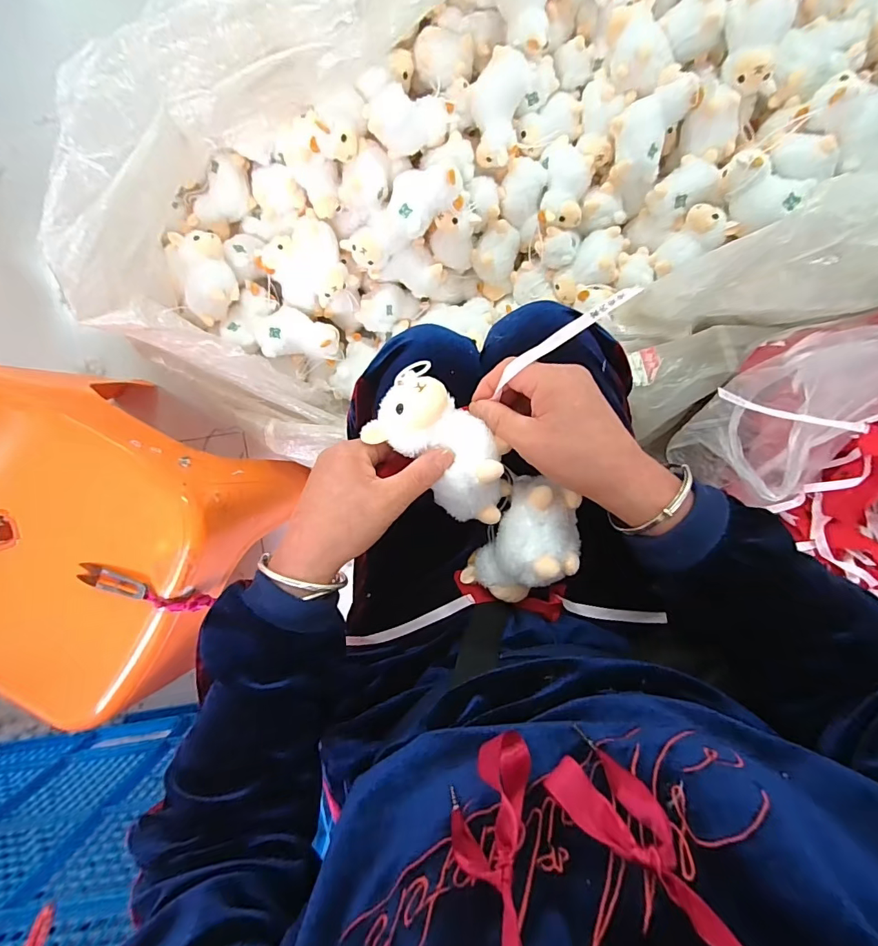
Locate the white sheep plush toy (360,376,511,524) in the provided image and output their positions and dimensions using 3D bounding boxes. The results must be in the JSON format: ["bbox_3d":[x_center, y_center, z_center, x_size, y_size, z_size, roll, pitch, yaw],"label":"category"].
[{"bbox_3d":[0.007,-0.015,0.341,0.124,0.049,0.066,42,92,-2],"label":"white sheep plush toy"}]

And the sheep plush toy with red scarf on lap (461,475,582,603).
[{"bbox_3d":[0.076,0.062,0.374,0.068,0.064,0.107,26,92,-1],"label":"sheep plush toy with red scarf on lap"}]

